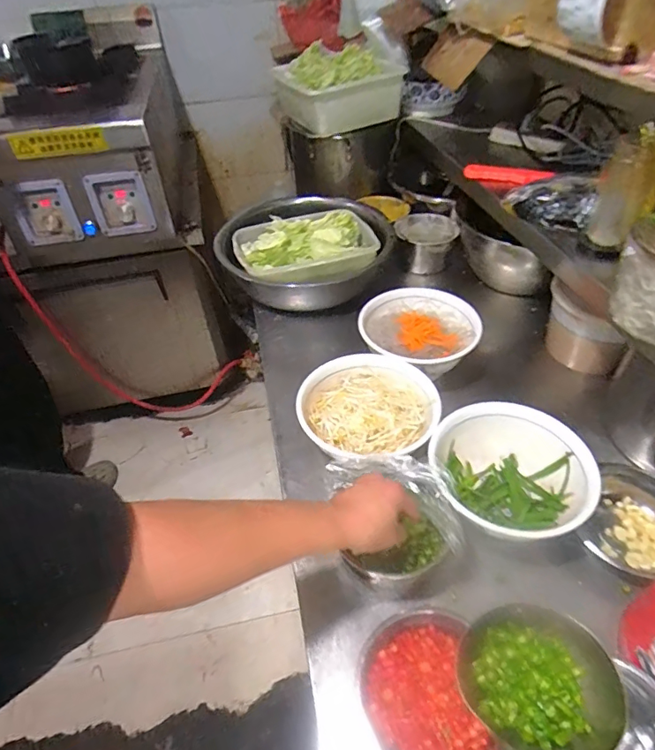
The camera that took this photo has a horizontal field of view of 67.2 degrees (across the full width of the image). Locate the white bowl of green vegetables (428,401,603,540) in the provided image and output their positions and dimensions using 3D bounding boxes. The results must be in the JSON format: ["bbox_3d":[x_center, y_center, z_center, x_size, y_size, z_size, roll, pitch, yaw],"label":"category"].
[{"bbox_3d":[0.243,0.135,0.669,0.200,0.099,0.187,-2,44,2],"label":"white bowl of green vegetables"}]

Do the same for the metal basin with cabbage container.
[{"bbox_3d":[-0.060,-0.295,1.140,0.382,0.114,0.348,-2,44,2],"label":"metal basin with cabbage container"}]

